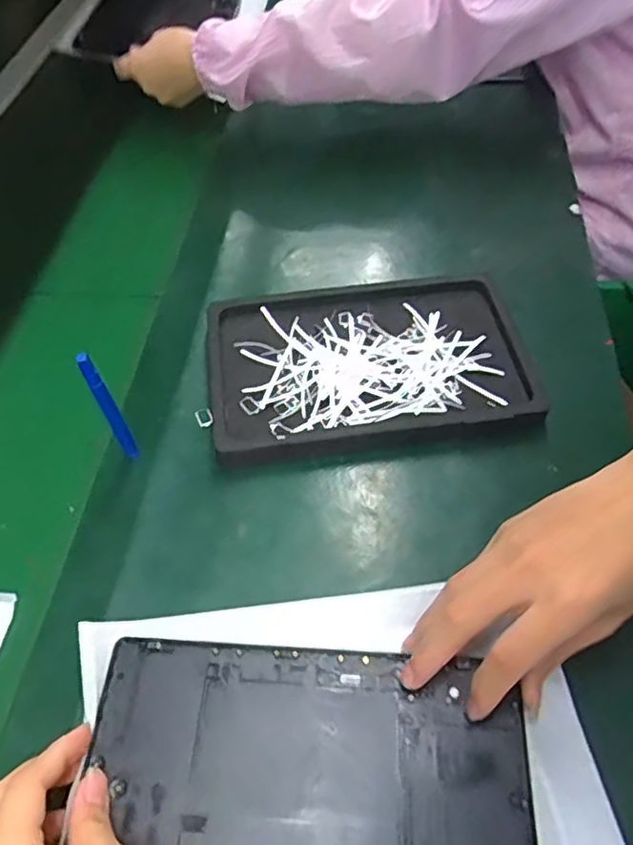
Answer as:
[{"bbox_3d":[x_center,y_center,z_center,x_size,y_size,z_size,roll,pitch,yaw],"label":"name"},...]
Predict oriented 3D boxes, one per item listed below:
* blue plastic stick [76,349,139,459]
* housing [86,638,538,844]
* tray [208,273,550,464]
[{"bbox_3d":[-0.136,-0.006,0.418,0.010,0.112,0.010,-29,58,-16],"label":"blue plastic stick"},{"bbox_3d":[-0.006,0.197,0.326,0.229,0.005,0.152,2,55,5],"label":"housing"},{"bbox_3d":[0.040,-0.054,0.501,0.244,0.019,0.165,-8,55,-2],"label":"tray"}]

